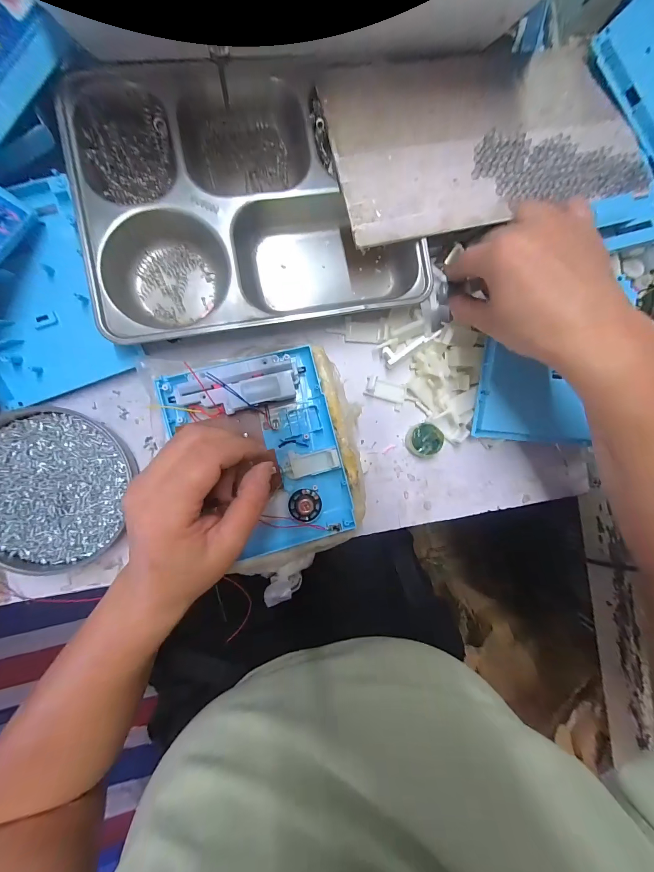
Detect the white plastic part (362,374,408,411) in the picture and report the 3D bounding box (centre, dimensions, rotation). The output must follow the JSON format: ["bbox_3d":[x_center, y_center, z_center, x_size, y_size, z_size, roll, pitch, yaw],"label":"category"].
[{"bbox_3d":[0.059,-0.043,0.327,0.040,0.010,0.025,17,89,-7],"label":"white plastic part"}]

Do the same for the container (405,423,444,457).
[{"bbox_3d":[0.097,0.004,0.327,0.032,0.015,0.032,6,90,-7],"label":"container"}]

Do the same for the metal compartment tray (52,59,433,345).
[{"bbox_3d":[-0.067,-0.213,0.292,0.273,0.037,0.231,-11,92,-6],"label":"metal compartment tray"}]

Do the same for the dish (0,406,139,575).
[{"bbox_3d":[-0.241,0.046,0.285,0.126,0.016,0.135,0,91,-7],"label":"dish"}]

